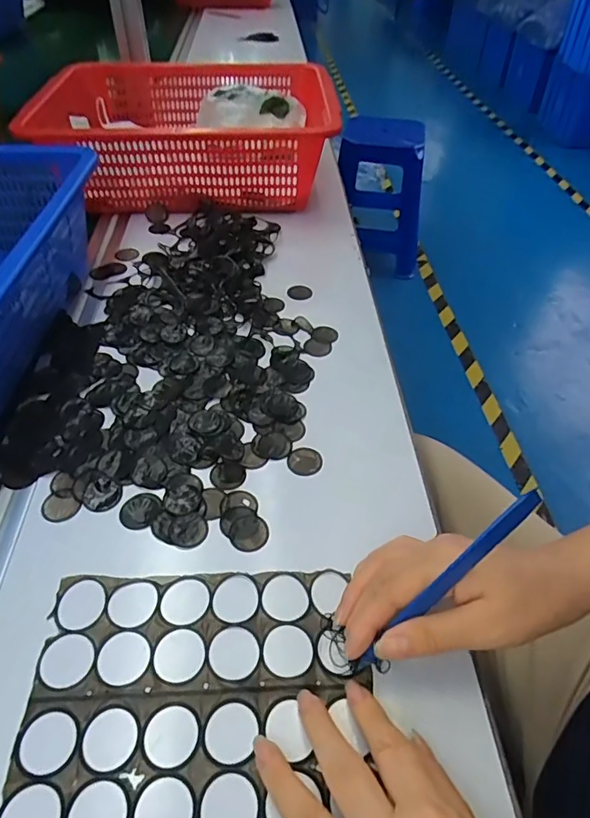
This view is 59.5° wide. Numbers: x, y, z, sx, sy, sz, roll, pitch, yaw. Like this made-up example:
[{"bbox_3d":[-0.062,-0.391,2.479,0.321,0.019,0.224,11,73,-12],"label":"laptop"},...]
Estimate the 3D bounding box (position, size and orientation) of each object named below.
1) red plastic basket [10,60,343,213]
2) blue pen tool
[{"bbox_3d":[-0.147,-0.388,0.736,0.377,0.121,0.302,-1,47,-4],"label":"red plastic basket"},{"bbox_3d":[0.079,0.096,0.277,0.009,0.142,0.007,15,28,-49],"label":"blue pen tool"}]

